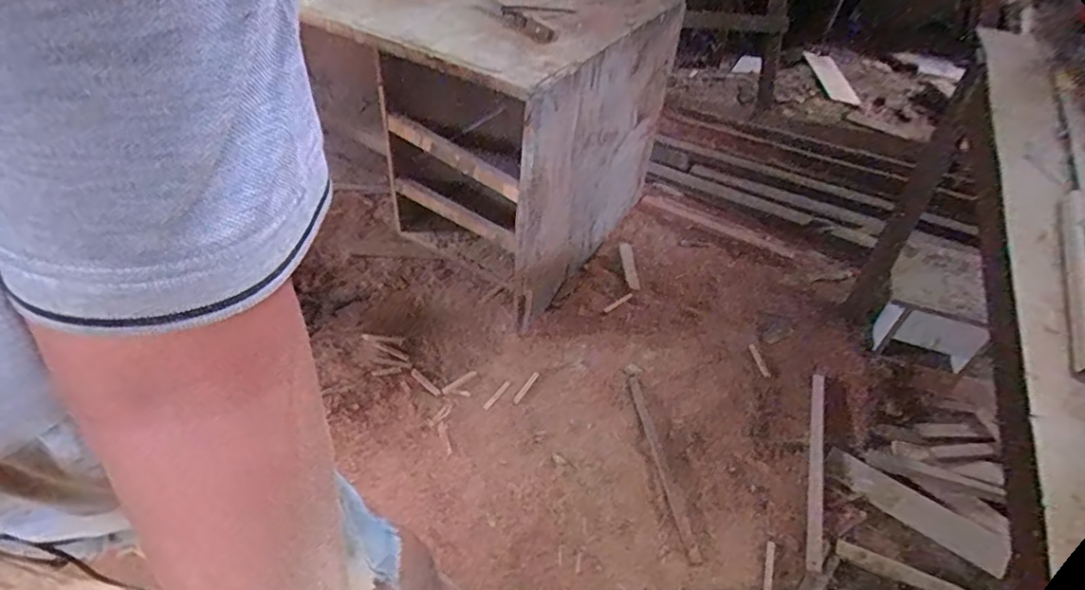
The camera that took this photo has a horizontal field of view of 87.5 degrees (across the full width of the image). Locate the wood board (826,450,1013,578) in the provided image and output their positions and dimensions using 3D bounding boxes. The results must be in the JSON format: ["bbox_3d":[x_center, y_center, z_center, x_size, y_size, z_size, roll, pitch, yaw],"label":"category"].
[{"bbox_3d":[0.822,0.473,1.270,0.365,0.015,0.085,32,57,33],"label":"wood board"}]

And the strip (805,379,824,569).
[{"bbox_3d":[0.653,0.395,1.342,0.039,0.018,0.515,17,44,12],"label":"strip"}]

